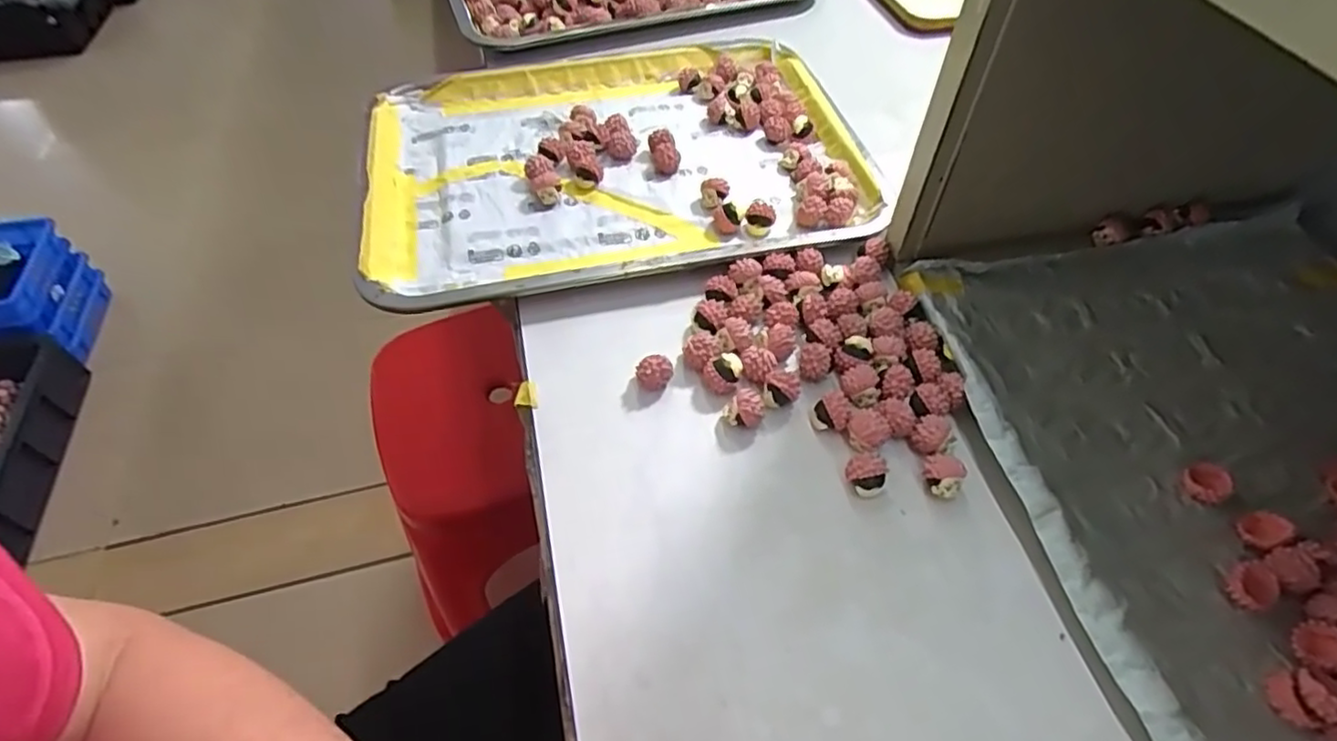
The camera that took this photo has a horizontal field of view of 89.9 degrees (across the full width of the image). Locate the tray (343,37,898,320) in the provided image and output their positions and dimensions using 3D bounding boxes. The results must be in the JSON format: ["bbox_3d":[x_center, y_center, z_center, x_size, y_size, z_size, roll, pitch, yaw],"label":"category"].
[{"bbox_3d":[-0.040,-0.158,0.498,0.351,0.022,0.275,-12,52,-7],"label":"tray"}]

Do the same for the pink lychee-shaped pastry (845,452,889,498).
[{"bbox_3d":[0.098,0.051,0.331,0.019,0.019,0.016,22,56,18],"label":"pink lychee-shaped pastry"}]

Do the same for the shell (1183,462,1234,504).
[{"bbox_3d":[0.255,0.054,0.318,0.019,0.011,0.018,0,52,1],"label":"shell"}]

